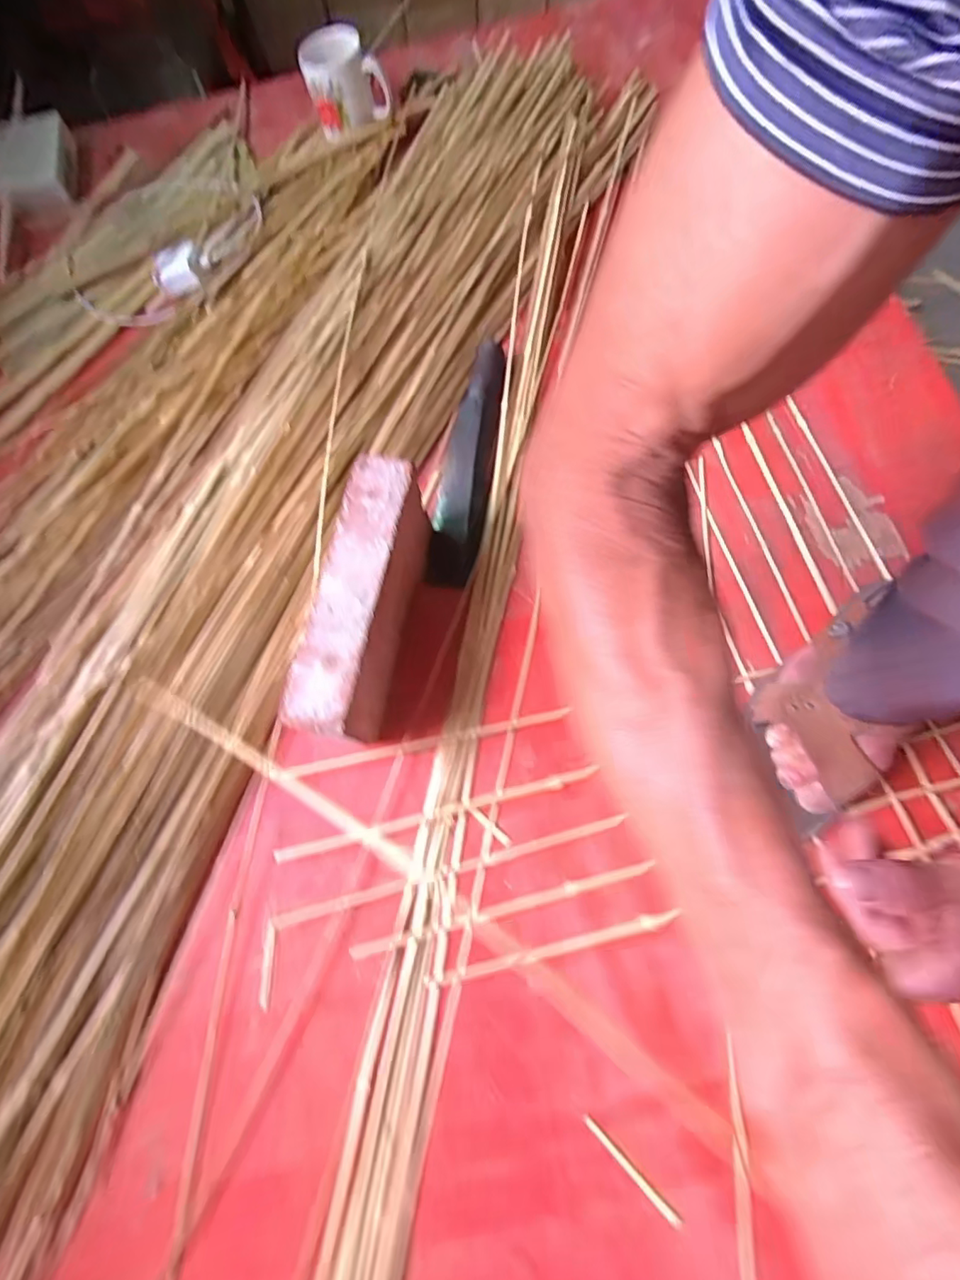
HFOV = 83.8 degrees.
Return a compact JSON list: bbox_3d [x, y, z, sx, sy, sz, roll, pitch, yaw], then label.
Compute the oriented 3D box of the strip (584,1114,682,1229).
[{"bbox_3d":[0.104,0.366,0.369,0.081,0.004,0.006,42,76,14],"label":"strip"}]

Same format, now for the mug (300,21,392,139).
[{"bbox_3d":[-0.172,-0.718,0.685,0.101,0.074,0.090,-14,70,-1],"label":"mug"}]

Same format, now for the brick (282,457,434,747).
[{"bbox_3d":[-0.092,-0.031,0.447,0.060,0.091,0.227,9,71,5],"label":"brick"}]

